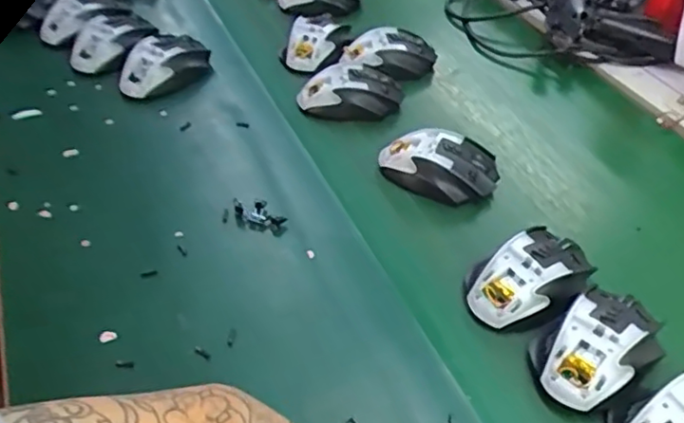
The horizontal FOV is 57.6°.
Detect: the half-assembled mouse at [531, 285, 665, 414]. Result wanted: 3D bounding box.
[{"bbox_3d":[0.193,0.102,0.470,0.108,0.044,0.071,-26,50,-25],"label":"half-assembled mouse"}]

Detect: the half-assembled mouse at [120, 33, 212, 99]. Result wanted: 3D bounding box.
[{"bbox_3d":[-0.205,-0.169,0.724,0.071,0.039,0.106,22,48,20],"label":"half-assembled mouse"}]

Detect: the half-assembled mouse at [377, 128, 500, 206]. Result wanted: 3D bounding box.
[{"bbox_3d":[0.097,-0.050,0.621,0.117,0.042,0.065,16,46,15],"label":"half-assembled mouse"}]

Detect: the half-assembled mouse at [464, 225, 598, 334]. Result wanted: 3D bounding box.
[{"bbox_3d":[0.157,0.058,0.517,0.107,0.046,0.075,-18,47,-19],"label":"half-assembled mouse"}]

